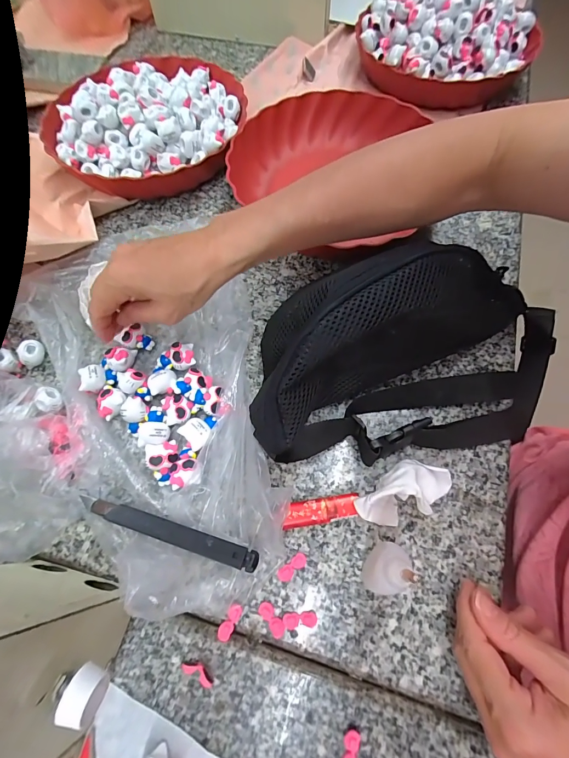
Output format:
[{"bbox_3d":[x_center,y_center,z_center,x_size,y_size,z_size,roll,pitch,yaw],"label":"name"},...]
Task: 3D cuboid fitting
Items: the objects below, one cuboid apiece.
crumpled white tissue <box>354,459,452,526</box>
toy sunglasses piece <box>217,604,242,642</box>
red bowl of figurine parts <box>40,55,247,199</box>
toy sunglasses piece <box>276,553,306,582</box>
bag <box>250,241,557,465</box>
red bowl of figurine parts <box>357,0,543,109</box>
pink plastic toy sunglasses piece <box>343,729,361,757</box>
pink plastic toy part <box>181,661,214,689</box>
[{"bbox_3d":[0.095,0.087,0.274,0.079,0.040,0.040,-17,67,-7],"label":"crumpled white tissue"},{"bbox_3d":[-0.040,0.177,0.255,0.010,0.004,0.024,28,69,12],"label":"toy sunglasses piece"},{"bbox_3d":[-0.164,-0.327,0.441,0.230,0.070,0.240,19,67,9],"label":"red bowl of figurine parts"},{"bbox_3d":[0.006,0.145,0.271,0.025,0.005,0.011,-36,71,-15],"label":"toy sunglasses piece"},{"bbox_3d":[0.119,-0.022,0.282,0.288,0.113,0.136,-8,66,-3],"label":"bag"},{"bbox_3d":[0.219,-0.473,0.494,0.233,0.089,0.205,32,70,13],"label":"red bowl of figurine parts"},{"bbox_3d":[0.042,0.238,0.222,0.010,0.007,0.025,13,67,6],"label":"pink plastic toy sunglasses piece"},{"bbox_3d":[-0.059,0.202,0.242,0.024,0.006,0.009,26,69,11],"label":"pink plastic toy part"}]

